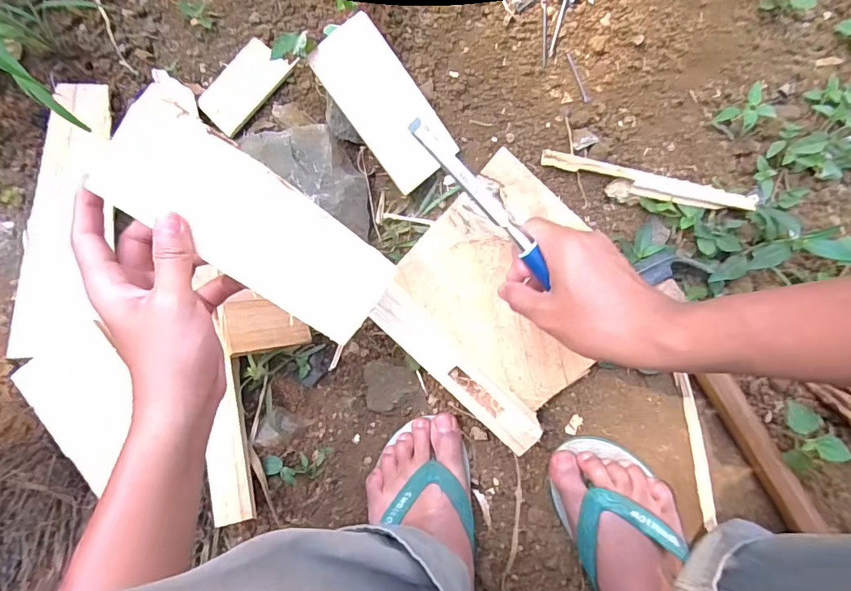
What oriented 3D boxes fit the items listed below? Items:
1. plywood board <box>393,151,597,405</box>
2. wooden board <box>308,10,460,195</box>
[{"bbox_3d":[0.093,-0.010,0.463,0.204,0.009,0.174,42,98,4],"label":"plywood board"},{"bbox_3d":[-0.040,-0.184,0.458,0.073,0.008,0.155,-37,102,2],"label":"wooden board"}]

